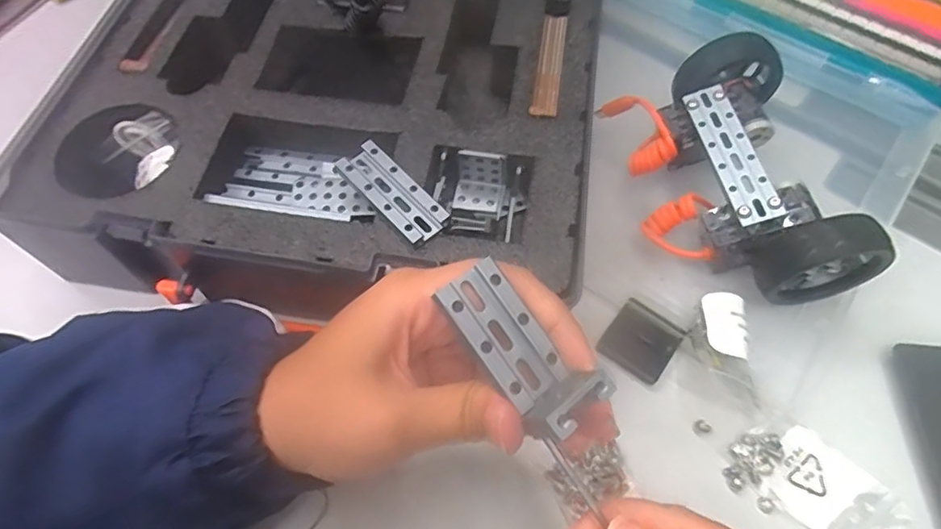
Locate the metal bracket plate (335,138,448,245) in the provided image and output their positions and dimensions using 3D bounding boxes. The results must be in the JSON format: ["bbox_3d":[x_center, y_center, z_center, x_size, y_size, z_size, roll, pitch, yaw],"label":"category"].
[{"bbox_3d":[-0.039,-0.035,0.283,0.024,0.012,0.062,-36,65,-23],"label":"metal bracket plate"}]

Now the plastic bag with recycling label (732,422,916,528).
[{"bbox_3d":[0.172,0.107,0.284,0.046,0.012,0.068,-33,59,-18],"label":"plastic bag with recycling label"}]

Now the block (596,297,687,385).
[{"bbox_3d":[0.097,0.043,0.322,0.037,0.005,0.041,32,64,19],"label":"block"}]

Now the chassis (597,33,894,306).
[{"bbox_3d":[0.159,-0.054,0.346,0.112,0.066,0.159,-11,59,-6],"label":"chassis"}]

